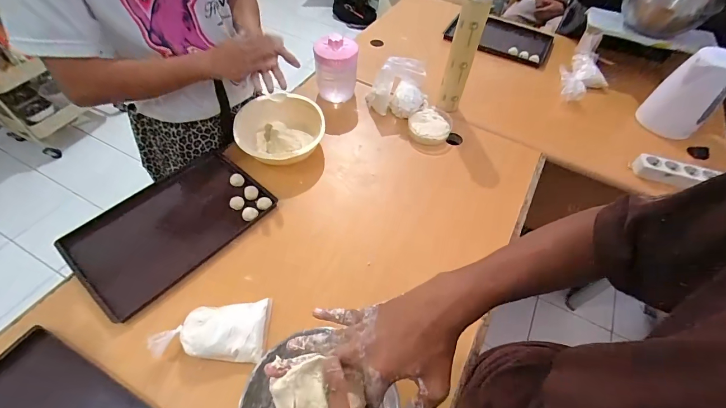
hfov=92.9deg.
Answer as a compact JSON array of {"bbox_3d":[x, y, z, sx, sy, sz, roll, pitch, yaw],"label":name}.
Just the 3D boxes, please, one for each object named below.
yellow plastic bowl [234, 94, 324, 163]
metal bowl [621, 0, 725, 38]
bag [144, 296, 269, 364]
[{"bbox_3d":[-0.215,-0.178,0.891,0.213,0.088,0.222,-1,53,-5],"label":"yellow plastic bowl"},{"bbox_3d":[0.953,-0.625,1.092,0.246,0.118,0.246,2,53,-3],"label":"metal bowl"},{"bbox_3d":[-0.259,0.212,0.598,0.184,0.037,0.105,3,53,-2],"label":"bag"}]

